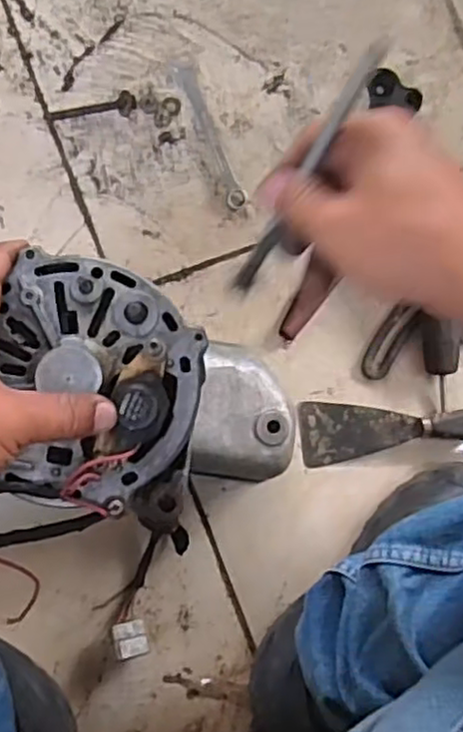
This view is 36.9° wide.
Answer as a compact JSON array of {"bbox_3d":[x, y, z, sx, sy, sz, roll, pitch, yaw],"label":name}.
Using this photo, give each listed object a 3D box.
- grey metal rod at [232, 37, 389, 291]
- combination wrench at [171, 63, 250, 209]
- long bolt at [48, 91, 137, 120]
[{"bbox_3d":[0.034,-0.088,0.343,0.009,0.163,0.008,26,51,-6],"label":"grey metal rod"},{"bbox_3d":[-0.020,-0.210,0.632,0.026,0.005,0.138,-21,89,-8],"label":"combination wrench"},{"bbox_3d":[-0.122,-0.226,0.614,0.076,0.013,0.017,-16,90,-9],"label":"long bolt"}]

